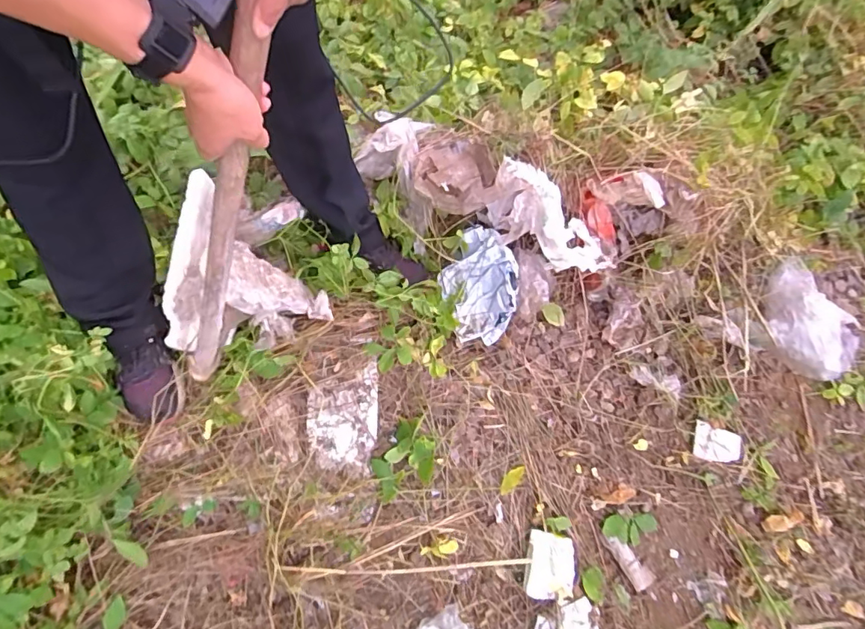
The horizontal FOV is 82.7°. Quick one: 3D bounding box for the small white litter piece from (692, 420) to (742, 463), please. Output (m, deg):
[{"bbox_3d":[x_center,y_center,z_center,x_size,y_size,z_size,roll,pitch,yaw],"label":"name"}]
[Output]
[{"bbox_3d":[0.538,0.244,0.927,0.081,0.005,0.066,13,79,11],"label":"small white litter piece"}]

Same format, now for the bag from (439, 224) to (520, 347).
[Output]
[{"bbox_3d":[0.082,-0.052,0.916,0.146,0.127,0.186,12,65,3],"label":"bag"}]

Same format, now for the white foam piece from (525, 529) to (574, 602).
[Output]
[{"bbox_3d":[0.198,0.421,0.823,0.085,0.036,0.104,14,65,4],"label":"white foam piece"}]

